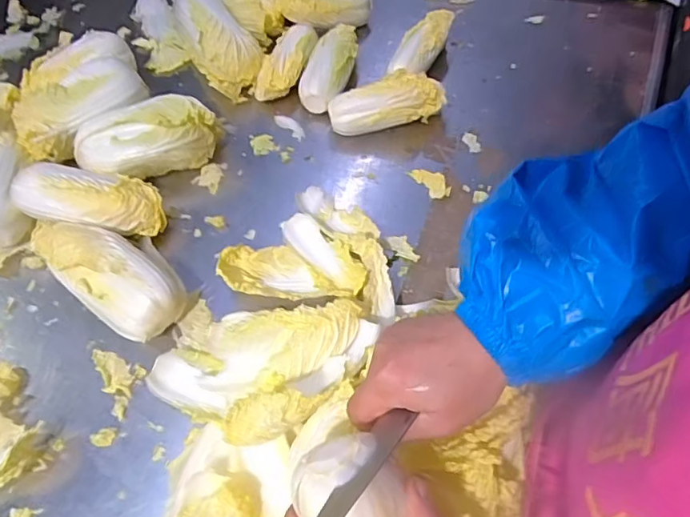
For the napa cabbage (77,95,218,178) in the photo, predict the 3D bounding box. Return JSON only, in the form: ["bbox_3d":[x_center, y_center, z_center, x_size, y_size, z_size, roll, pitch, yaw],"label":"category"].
[{"bbox_3d":[-0.221,-0.132,0.593,0.148,0.079,0.063,-22,62,-9],"label":"napa cabbage"}]

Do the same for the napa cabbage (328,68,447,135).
[{"bbox_3d":[0.049,-0.182,0.615,0.136,0.048,0.055,-10,61,-2],"label":"napa cabbage"}]

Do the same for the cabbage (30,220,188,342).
[{"bbox_3d":[-0.226,0.016,0.517,0.159,0.070,0.084,30,67,18],"label":"cabbage"}]

